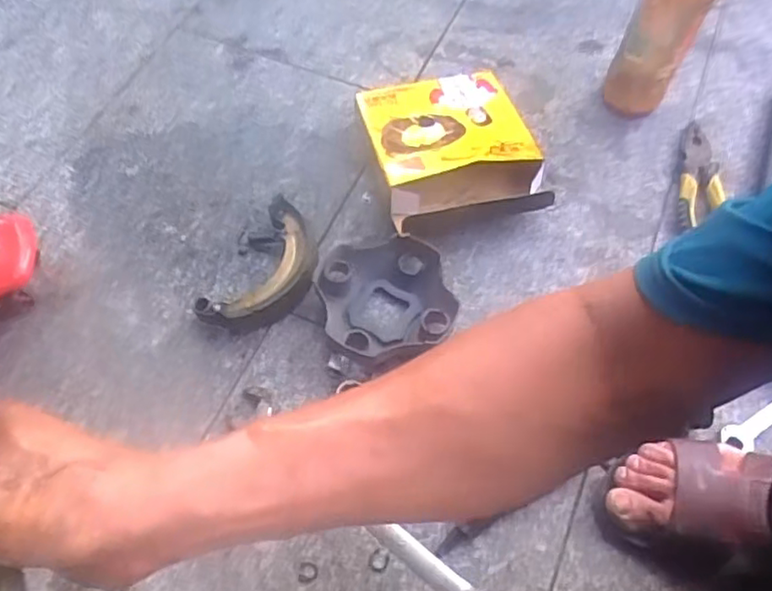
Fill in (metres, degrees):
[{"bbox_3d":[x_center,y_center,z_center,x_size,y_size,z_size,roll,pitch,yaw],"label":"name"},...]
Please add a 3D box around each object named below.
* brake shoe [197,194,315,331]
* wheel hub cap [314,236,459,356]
[{"bbox_3d":[-0.110,-0.026,0.606,0.086,0.041,0.141,26,65,13],"label":"brake shoe"},{"bbox_3d":[-0.001,0.002,0.594,0.114,0.039,0.114,0,62,0],"label":"wheel hub cap"}]

